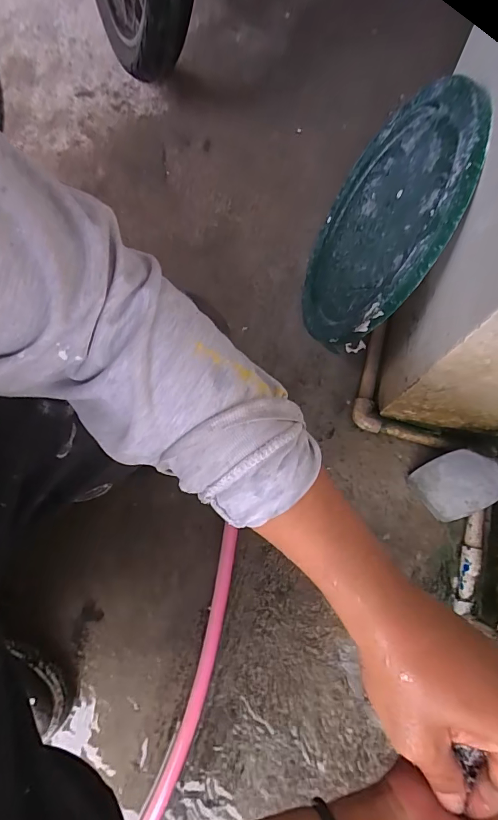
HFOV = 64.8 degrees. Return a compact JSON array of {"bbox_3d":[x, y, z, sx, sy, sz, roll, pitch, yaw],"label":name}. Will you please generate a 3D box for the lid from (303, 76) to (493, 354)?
[{"bbox_3d":[0.152,-0.225,0.480,0.020,0.279,0.286,18,34,-18],"label":"lid"}]

